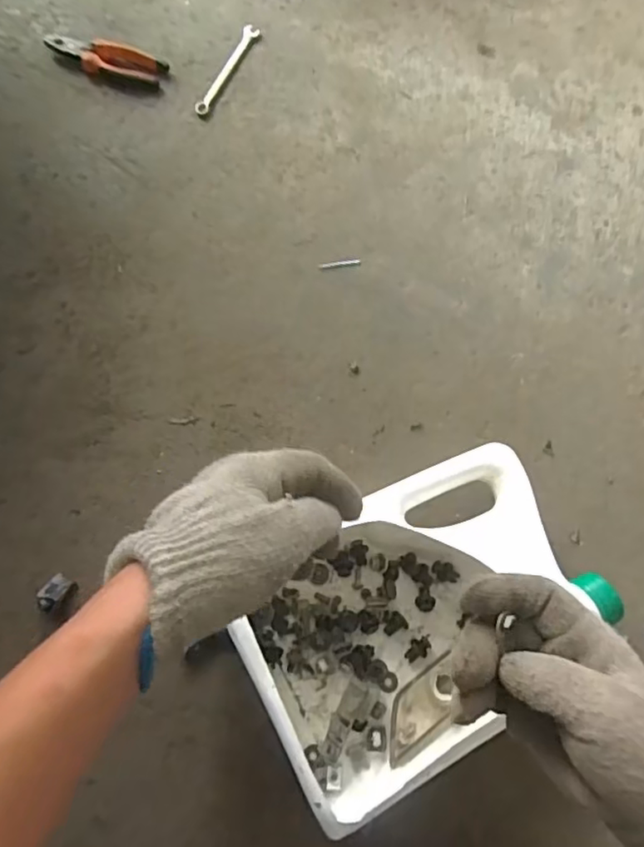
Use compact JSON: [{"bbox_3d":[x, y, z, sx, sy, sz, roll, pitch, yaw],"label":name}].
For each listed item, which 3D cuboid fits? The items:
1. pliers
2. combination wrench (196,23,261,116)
[{"bbox_3d":[-0.275,-0.464,0.760,0.159,0.021,0.046,15,72,4],"label":"pliers"},{"bbox_3d":[-0.119,-0.453,0.764,0.022,0.005,0.158,22,72,6],"label":"combination wrench"}]

